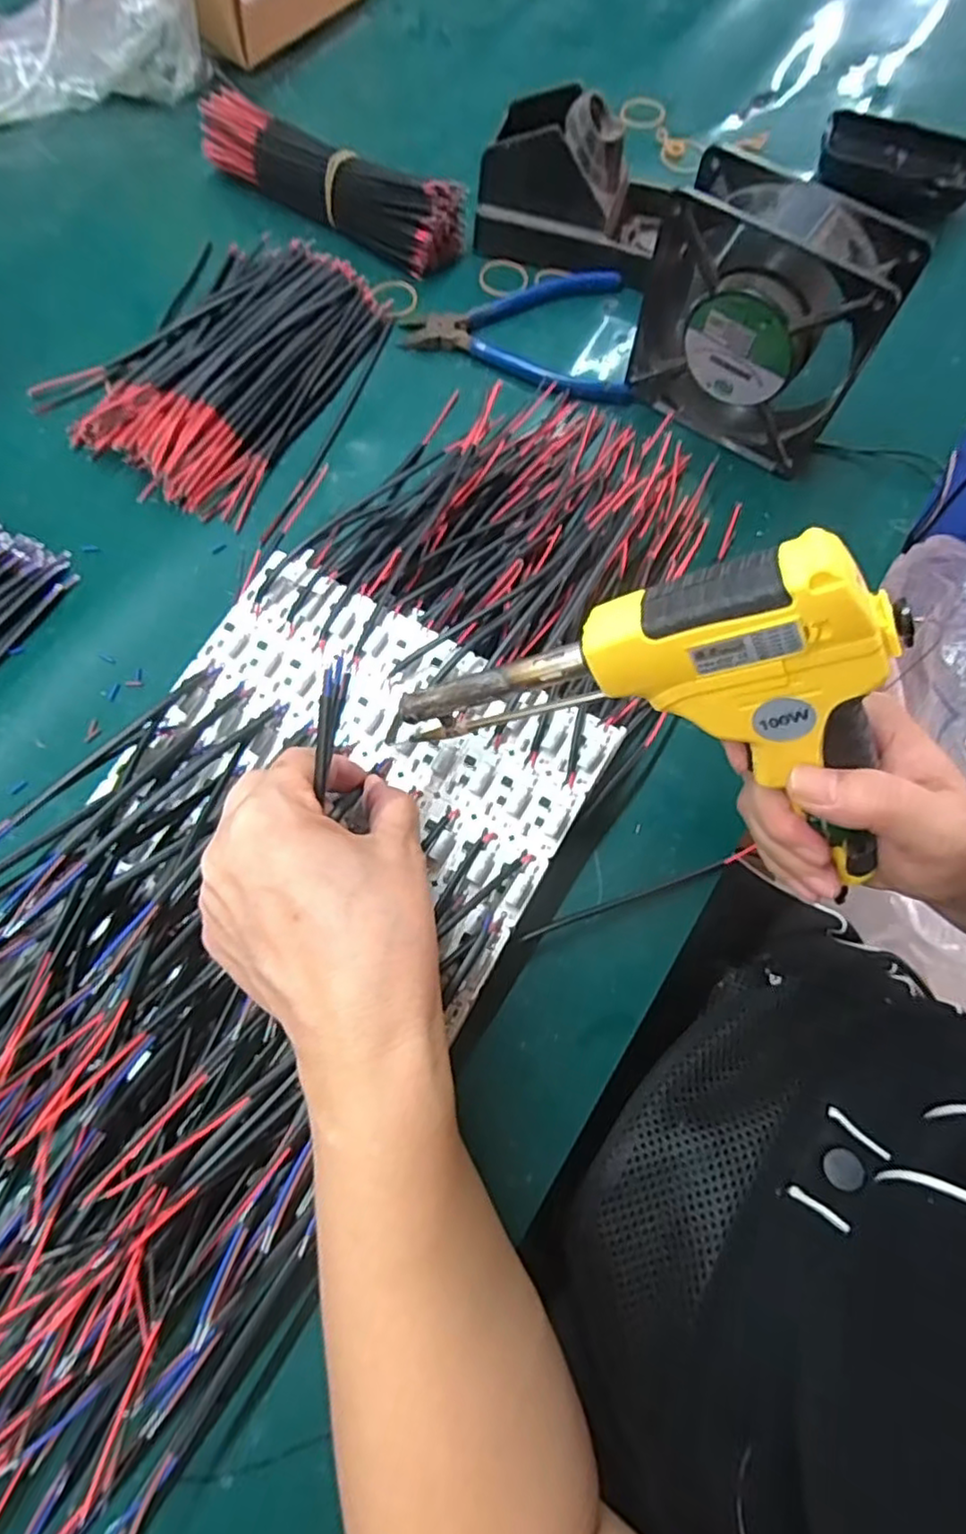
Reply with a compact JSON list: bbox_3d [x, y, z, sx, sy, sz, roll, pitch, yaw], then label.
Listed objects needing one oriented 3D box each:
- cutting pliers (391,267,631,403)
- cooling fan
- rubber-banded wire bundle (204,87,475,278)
[{"bbox_3d":[0.022,-0.284,0.431,0.144,0.010,0.104,6,70,1],"label":"cutting pliers"},{"bbox_3d":[0.145,-0.234,0.358,0.120,0.119,0.045,36,74,11],"label":"cooling fan"},{"bbox_3d":[-0.107,-0.401,0.453,0.197,0.042,0.044,31,73,10],"label":"rubber-banded wire bundle"}]

